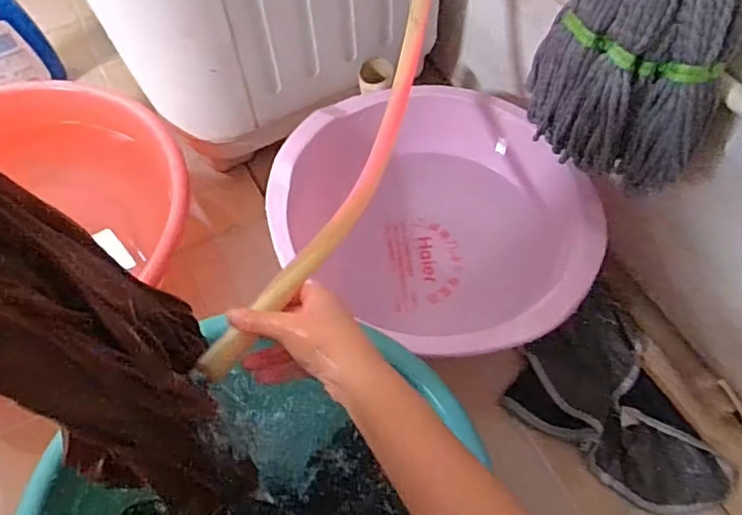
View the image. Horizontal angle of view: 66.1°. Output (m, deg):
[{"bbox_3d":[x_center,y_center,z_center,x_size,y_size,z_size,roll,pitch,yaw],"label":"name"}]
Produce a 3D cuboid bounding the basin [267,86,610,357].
[{"bbox_3d":[0.084,-0.036,0.749,0.389,0.166,0.362,40,70,22],"label":"basin"}]

